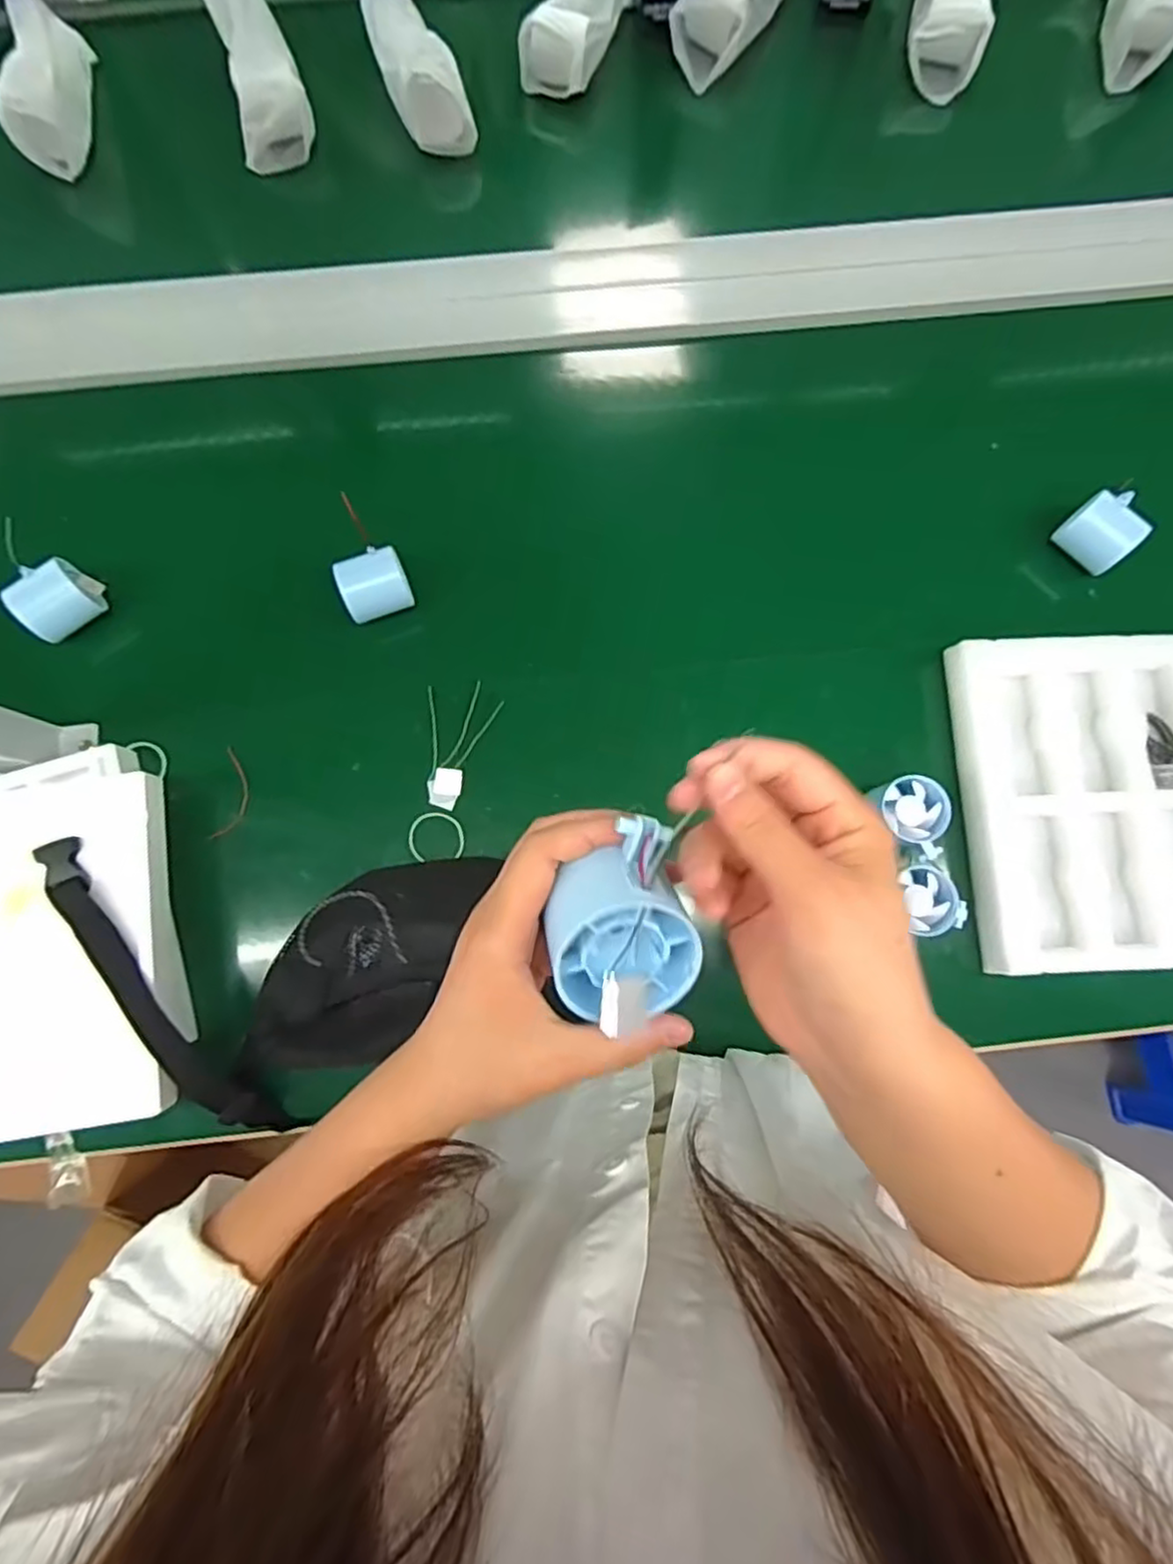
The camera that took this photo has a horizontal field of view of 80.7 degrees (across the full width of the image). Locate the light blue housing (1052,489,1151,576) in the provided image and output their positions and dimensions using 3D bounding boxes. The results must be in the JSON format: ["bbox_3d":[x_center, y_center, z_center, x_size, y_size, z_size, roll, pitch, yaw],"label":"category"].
[{"bbox_3d":[0.471,-0.227,0.632,0.066,0.055,0.060,-37,82,-6],"label":"light blue housing"}]

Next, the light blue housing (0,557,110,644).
[{"bbox_3d":[-0.458,-0.156,0.595,0.063,0.047,0.050,-42,82,-7],"label":"light blue housing"}]

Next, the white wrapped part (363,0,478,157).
[{"bbox_3d":[-0.186,-0.755,0.715,0.069,0.069,0.182,-25,81,-5],"label":"white wrapped part"}]

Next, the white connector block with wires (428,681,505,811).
[{"bbox_3d":[-0.105,-0.032,0.591,0.060,0.022,0.108,-2,80,-1],"label":"white connector block with wires"}]

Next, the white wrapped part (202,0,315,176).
[{"bbox_3d":[-0.343,-0.752,0.705,0.074,0.047,0.206,-18,94,-3],"label":"white wrapped part"}]

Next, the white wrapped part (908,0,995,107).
[{"bbox_3d":[0.384,-0.839,0.745,0.077,0.054,0.202,4,80,0],"label":"white wrapped part"}]

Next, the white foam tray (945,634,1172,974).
[{"bbox_3d":[0.481,0.009,0.574,0.319,0.033,0.274,-3,80,-1],"label":"white foam tray"}]

